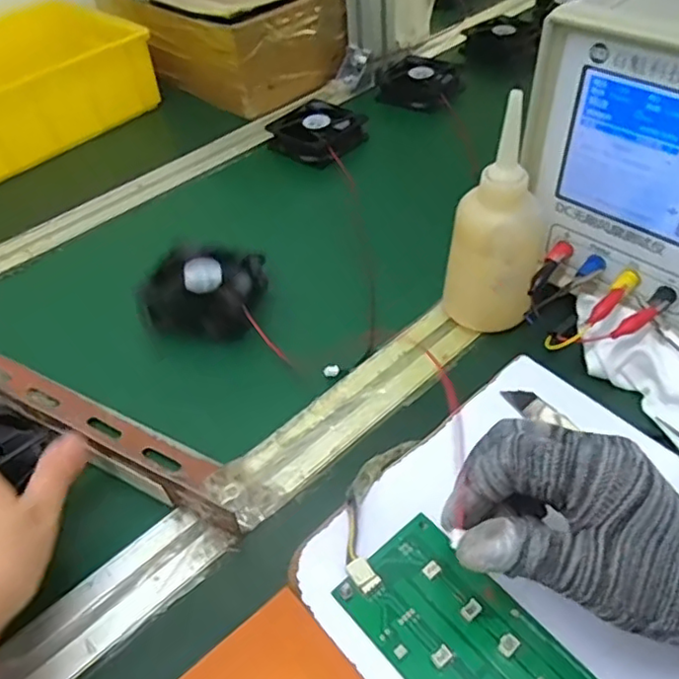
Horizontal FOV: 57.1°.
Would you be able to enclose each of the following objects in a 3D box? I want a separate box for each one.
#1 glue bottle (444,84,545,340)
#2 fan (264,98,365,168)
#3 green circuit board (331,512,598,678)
[{"bbox_3d":[0.106,-0.074,0.419,0.062,0.149,0.059,12,48,17],"label":"glue bottle"},{"bbox_3d":[-0.023,-0.220,0.660,0.089,0.031,0.074,22,52,25],"label":"fan"},{"bbox_3d":[0.064,0.145,0.290,0.064,0.009,0.133,-34,52,-25],"label":"green circuit board"}]

